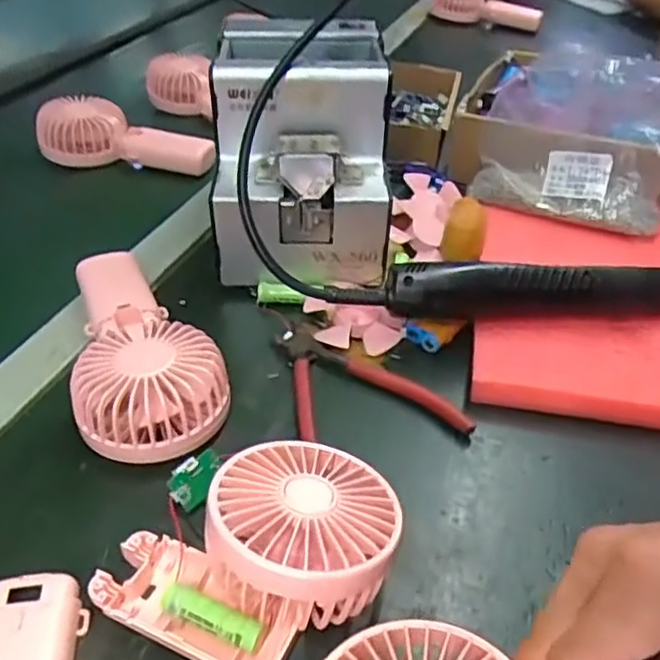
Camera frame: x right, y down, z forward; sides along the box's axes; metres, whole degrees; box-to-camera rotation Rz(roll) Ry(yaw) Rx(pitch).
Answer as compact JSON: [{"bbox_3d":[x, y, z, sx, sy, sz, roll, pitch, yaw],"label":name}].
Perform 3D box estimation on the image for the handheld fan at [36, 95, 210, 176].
[{"bbox_3d":[-0.212,-0.203,0.670,0.167,0.058,0.071,7,40,8],"label":"handheld fan"}]

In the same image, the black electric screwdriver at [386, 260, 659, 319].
[{"bbox_3d":[0.153,-0.029,0.451,0.226,0.033,0.025,-1,40,-2],"label":"black electric screwdriver"}]

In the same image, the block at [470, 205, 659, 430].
[{"bbox_3d":[0.204,-0.019,0.471,0.191,0.030,0.216,8,41,7],"label":"block"}]

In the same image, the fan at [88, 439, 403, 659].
[{"bbox_3d":[-0.031,0.094,0.310,0.124,0.055,0.122,18,43,18],"label":"fan"}]

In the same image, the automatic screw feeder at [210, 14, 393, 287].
[{"bbox_3d":[-0.021,-0.138,0.508,0.124,0.151,0.155,0,40,-2],"label":"automatic screw feeder"}]

